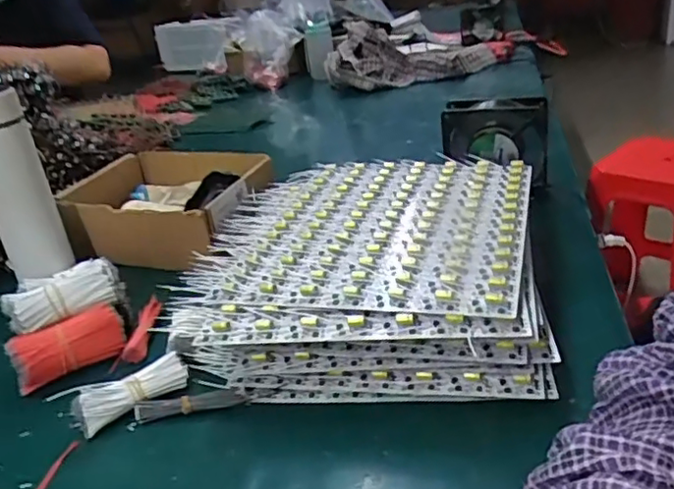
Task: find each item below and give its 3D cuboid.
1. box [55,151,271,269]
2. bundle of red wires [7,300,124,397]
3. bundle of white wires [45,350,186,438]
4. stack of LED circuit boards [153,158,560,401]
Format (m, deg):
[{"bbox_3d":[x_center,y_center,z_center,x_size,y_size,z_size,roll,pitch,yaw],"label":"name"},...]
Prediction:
[{"bbox_3d":[-0.203,-0.046,0.741,0.231,0.101,0.164,6,28,27],"label":"box"},{"bbox_3d":[-0.236,0.088,0.538,0.091,0.038,0.032,-23,29,-31],"label":"bundle of red wires"},{"bbox_3d":[-0.170,0.120,0.493,0.097,0.033,0.036,-20,27,-27],"label":"bundle of white wires"},{"bbox_3d":[0.031,0.022,0.581,0.295,0.105,0.308,-1,25,12],"label":"stack of LED circuit boards"}]

